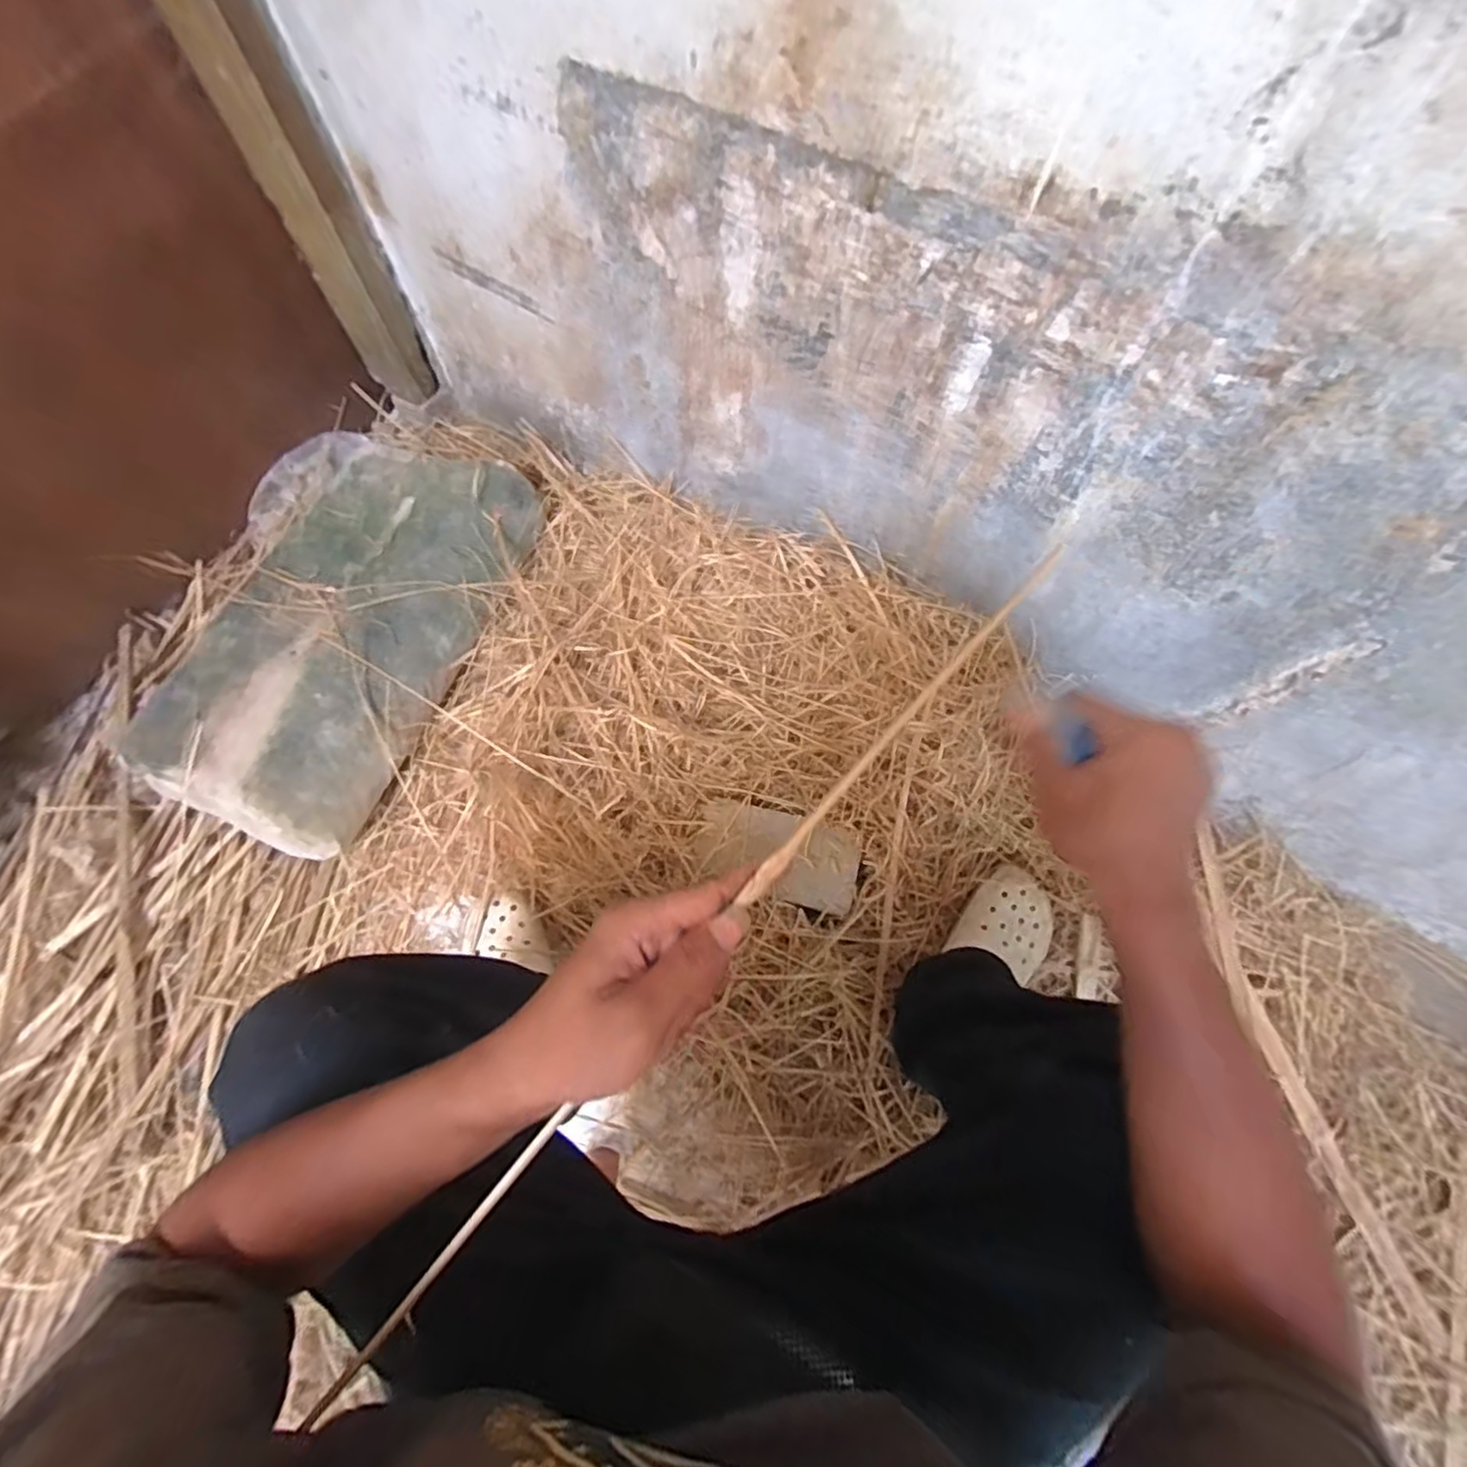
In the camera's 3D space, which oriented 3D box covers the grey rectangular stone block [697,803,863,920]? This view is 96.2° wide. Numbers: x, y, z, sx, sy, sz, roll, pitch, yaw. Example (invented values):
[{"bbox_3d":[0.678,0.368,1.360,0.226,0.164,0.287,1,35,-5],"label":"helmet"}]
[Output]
[{"bbox_3d":[0.056,0.150,0.832,0.204,0.034,0.105,17,71,6],"label":"grey rectangular stone block"}]

